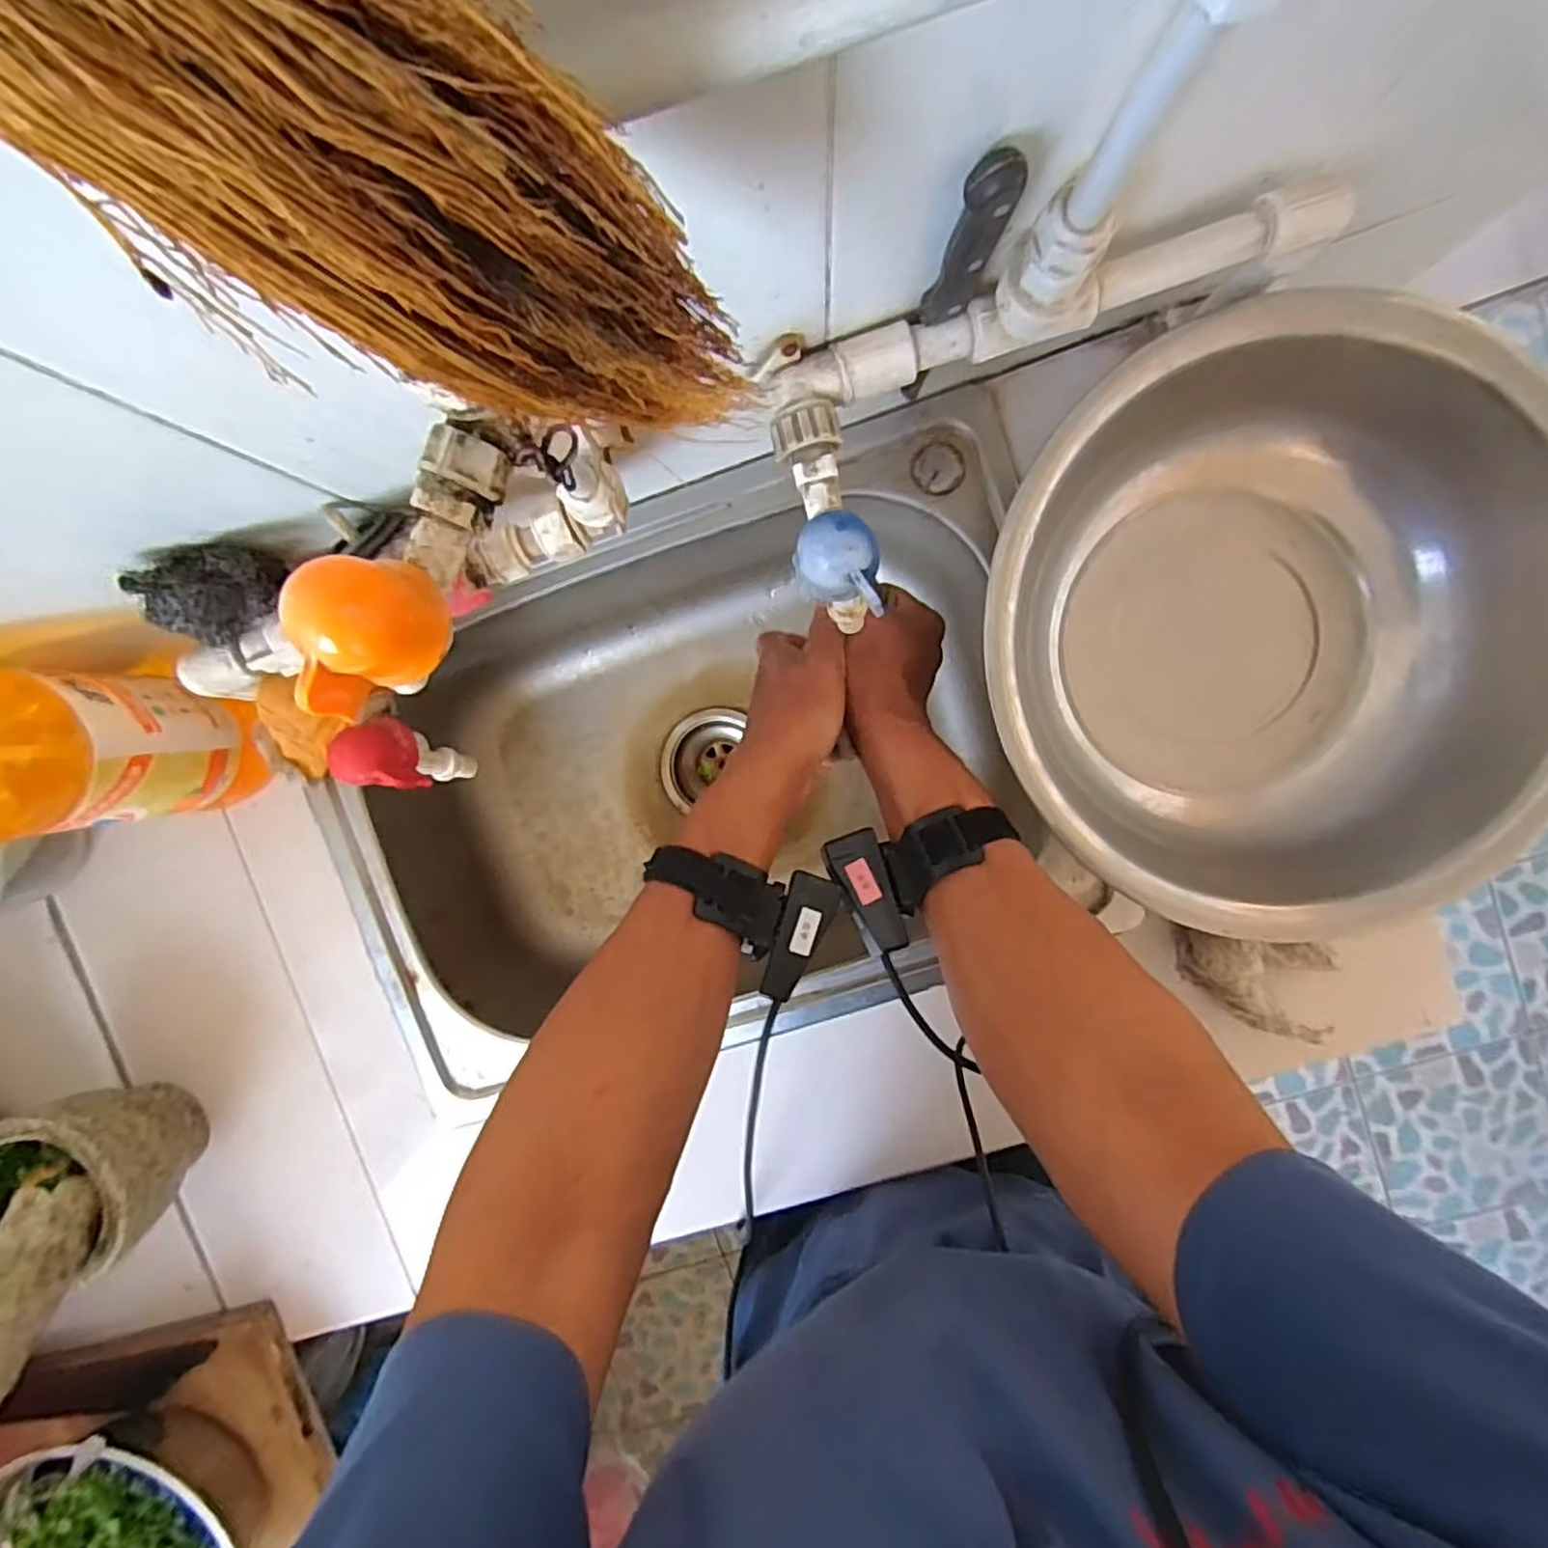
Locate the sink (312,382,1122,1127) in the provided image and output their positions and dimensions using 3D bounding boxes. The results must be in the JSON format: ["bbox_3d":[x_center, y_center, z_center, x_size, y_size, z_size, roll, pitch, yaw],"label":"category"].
[{"bbox_3d":[-0.056,-0.013,0.590,0.540,0.169,0.348,-18,94,6],"label":"sink"}]

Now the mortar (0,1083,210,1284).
[{"bbox_3d":[-0.482,0.279,0.525,0.123,0.112,0.113,33,97,0],"label":"mortar"}]

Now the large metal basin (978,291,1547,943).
[{"bbox_3d":[0.291,-0.083,0.438,0.326,0.100,0.325,0,96,4],"label":"large metal basin"}]

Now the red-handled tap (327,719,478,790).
[{"bbox_3d":[-0.231,-0.012,0.453,0.048,0.083,0.044,13,96,3],"label":"red-handled tap"}]

